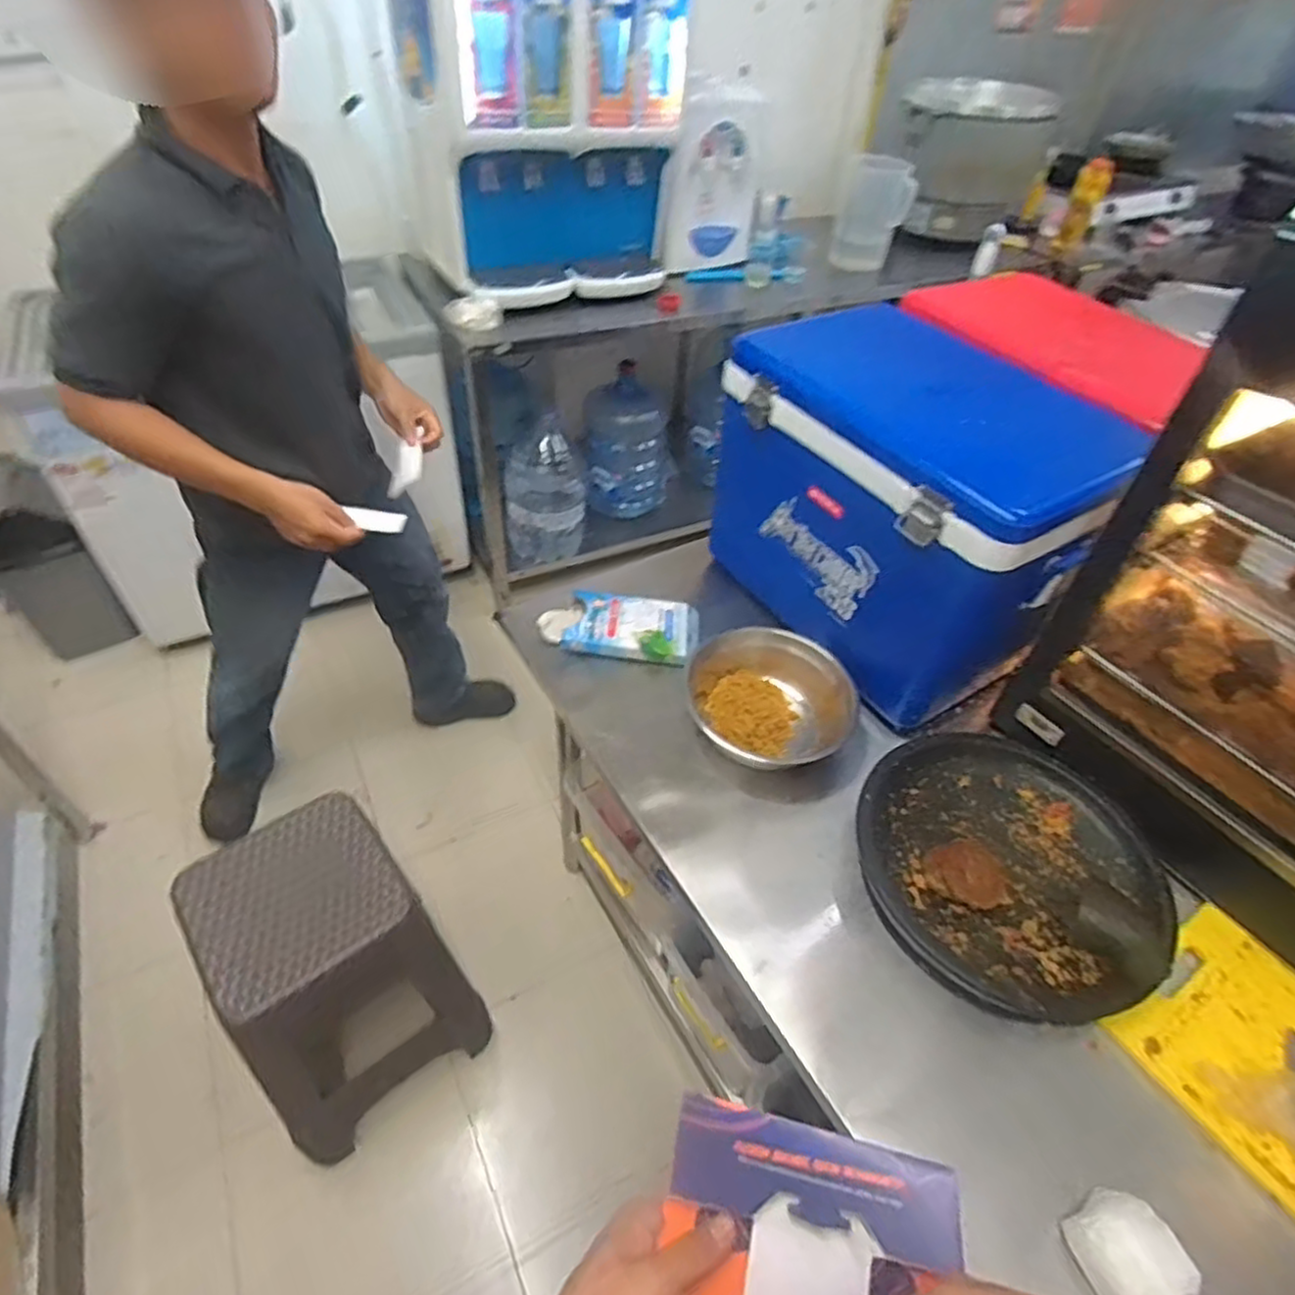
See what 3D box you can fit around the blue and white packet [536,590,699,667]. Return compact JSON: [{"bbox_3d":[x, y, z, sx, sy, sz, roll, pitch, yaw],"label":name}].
[{"bbox_3d":[-0.044,-0.033,1.103,0.237,0.034,0.126,8,46,3],"label":"blue and white packet"}]

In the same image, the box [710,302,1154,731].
[{"bbox_3d":[0.366,-0.191,1.027,0.298,0.375,0.476,-24,52,-25],"label":"box"}]

